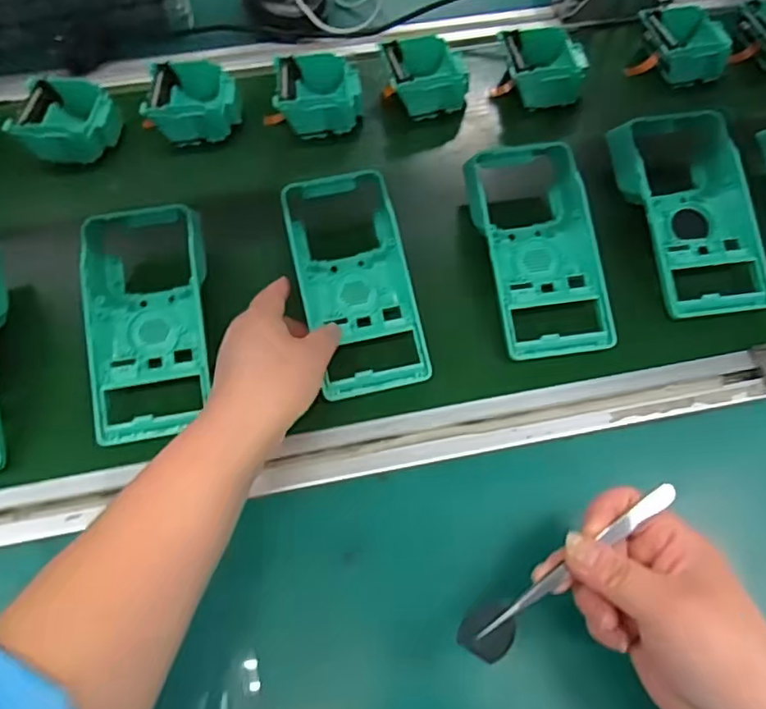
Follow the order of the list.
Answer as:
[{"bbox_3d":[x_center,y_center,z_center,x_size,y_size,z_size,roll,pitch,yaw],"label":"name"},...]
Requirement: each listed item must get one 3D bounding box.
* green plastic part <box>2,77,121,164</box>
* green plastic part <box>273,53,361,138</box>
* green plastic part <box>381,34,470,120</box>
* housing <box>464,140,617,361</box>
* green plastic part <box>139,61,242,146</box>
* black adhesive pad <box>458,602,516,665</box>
[{"bbox_3d":[-0.288,-0.208,0.539,0.088,0.049,0.084,-6,60,-5],"label":"green plastic part"},{"bbox_3d":[-0.061,-0.245,0.555,0.077,0.043,0.073,-8,60,-6],"label":"green plastic part"},{"bbox_3d":[0.042,-0.269,0.567,0.077,0.043,0.076,-7,60,-5],"label":"green plastic part"},{"bbox_3d":[0.117,-0.084,0.449,0.090,0.053,0.169,-5,60,-4],"label":"housing"},{"bbox_3d":[-0.178,-0.235,0.552,0.085,0.046,0.084,-10,60,-7],"label":"green plastic part"},{"bbox_3d":[0.051,0.132,0.277,0.026,0.006,0.025,38,76,-14],"label":"black adhesive pad"}]

